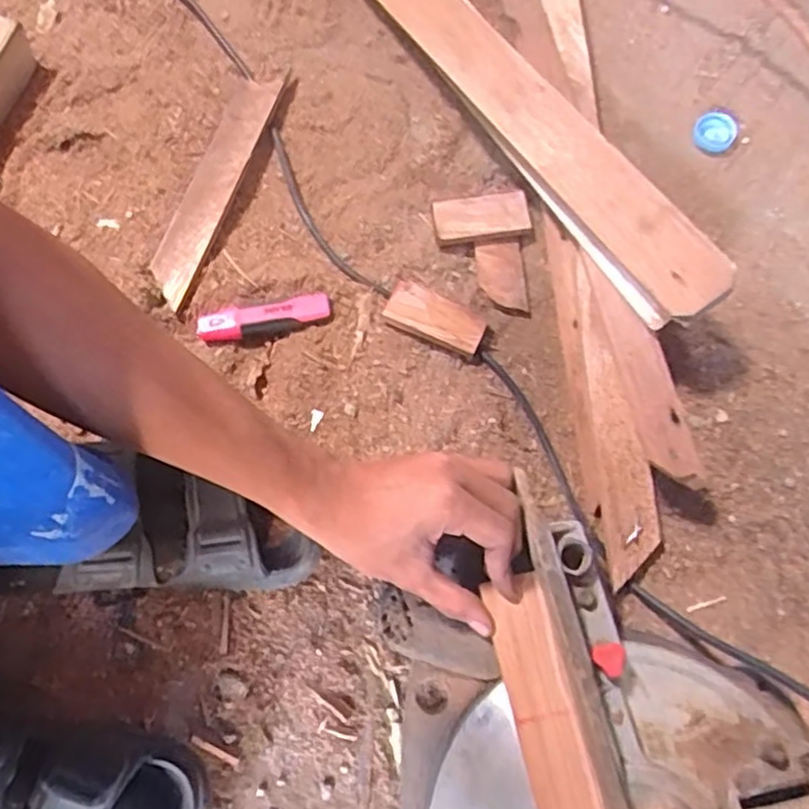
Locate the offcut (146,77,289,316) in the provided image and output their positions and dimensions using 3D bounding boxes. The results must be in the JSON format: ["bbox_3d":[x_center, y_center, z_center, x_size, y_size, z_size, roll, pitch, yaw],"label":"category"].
[{"bbox_3d":[-0.160,-0.189,0.569,0.043,0.016,0.234,14,71,5],"label":"offcut"}]

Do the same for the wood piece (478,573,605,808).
[{"bbox_3d":[0.082,0.180,0.381,0.036,0.019,0.156,-11,70,-3],"label":"wood piece"}]

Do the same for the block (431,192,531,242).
[{"bbox_3d":[0.063,-0.153,0.550,0.076,0.020,0.037,-8,71,-2],"label":"block"}]

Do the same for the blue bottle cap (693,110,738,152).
[{"bbox_3d":[0.258,-0.226,0.556,0.033,0.014,0.037,33,74,11],"label":"blue bottle cap"}]

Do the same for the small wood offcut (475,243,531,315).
[{"bbox_3d":[0.078,-0.100,0.534,0.036,0.009,0.060,-6,71,-2],"label":"small wood offcut"}]

